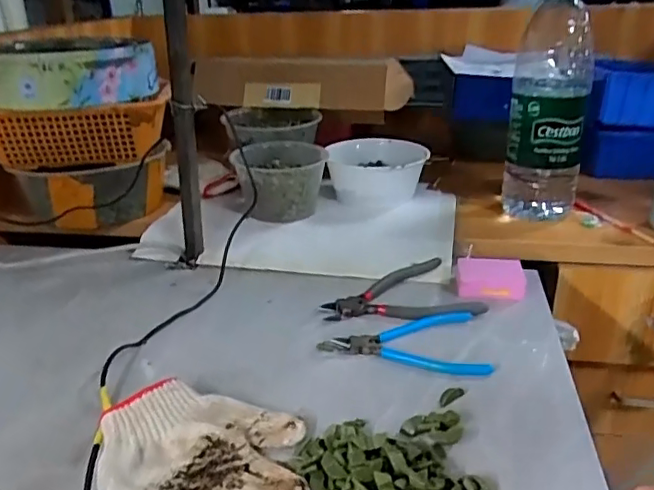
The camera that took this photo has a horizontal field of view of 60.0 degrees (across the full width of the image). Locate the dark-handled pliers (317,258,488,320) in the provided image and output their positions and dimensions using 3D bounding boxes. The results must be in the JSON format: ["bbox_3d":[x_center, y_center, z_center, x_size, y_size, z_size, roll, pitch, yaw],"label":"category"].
[{"bbox_3d":[0.082,0.051,0.651,0.174,0.013,0.111,0,25,1],"label":"dark-handled pliers"}]

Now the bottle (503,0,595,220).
[{"bbox_3d":[0.307,-0.194,0.781,0.098,0.322,0.100,8,26,19],"label":"bottle"}]

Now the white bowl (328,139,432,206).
[{"bbox_3d":[0.082,-0.116,0.901,0.146,0.077,0.157,-1,25,0],"label":"white bowl"}]

